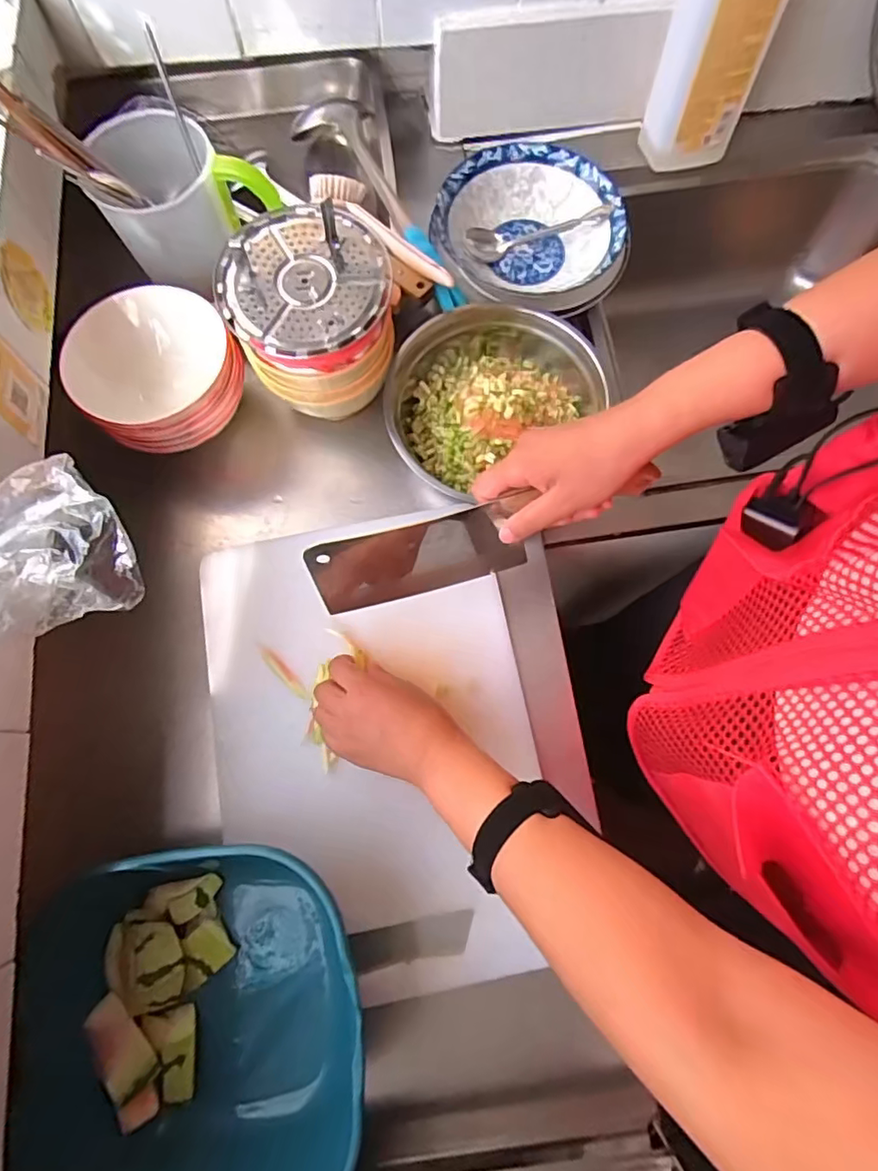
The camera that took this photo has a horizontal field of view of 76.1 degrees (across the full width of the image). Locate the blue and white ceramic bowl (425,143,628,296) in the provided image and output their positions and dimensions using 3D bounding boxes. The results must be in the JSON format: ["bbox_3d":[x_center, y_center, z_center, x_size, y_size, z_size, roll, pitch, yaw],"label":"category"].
[{"bbox_3d":[0.096,-0.399,0.623,0.199,0.053,0.173,-11,76,-2],"label":"blue and white ceramic bowl"}]

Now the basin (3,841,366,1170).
[{"bbox_3d":[-0.185,0.331,0.433,0.252,0.094,0.246,0,76,1],"label":"basin"}]

